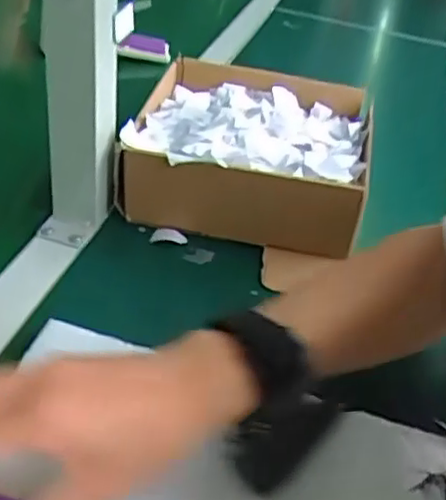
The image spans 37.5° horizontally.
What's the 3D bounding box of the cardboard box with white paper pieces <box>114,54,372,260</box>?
[{"bbox_3d":[0.026,-0.096,0.618,0.204,0.079,0.212,10,37,2],"label":"cardboard box with white paper pieces"}]

